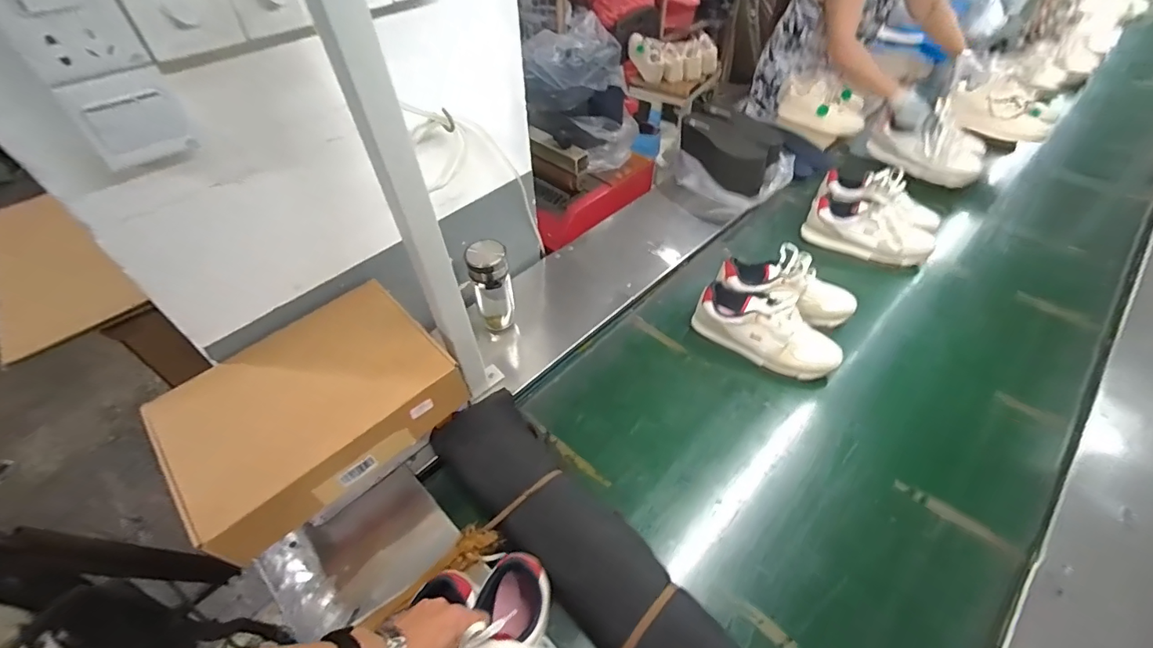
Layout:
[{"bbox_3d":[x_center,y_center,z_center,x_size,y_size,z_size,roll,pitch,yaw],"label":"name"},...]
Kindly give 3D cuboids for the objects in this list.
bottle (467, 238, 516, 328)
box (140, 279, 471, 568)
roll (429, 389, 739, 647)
[{"bbox_3d":[-0.163,-0.062,0.955,0.077,0.196,0.078,-12,50,-8],"label":"bottle"},{"bbox_3d":[-0.387,0.115,0.706,0.368,0.091,0.263,-37,58,-26],"label":"box"},{"bbox_3d":[0.081,0.428,0.690,0.165,0.143,0.825,-34,56,-25],"label":"roll"}]

